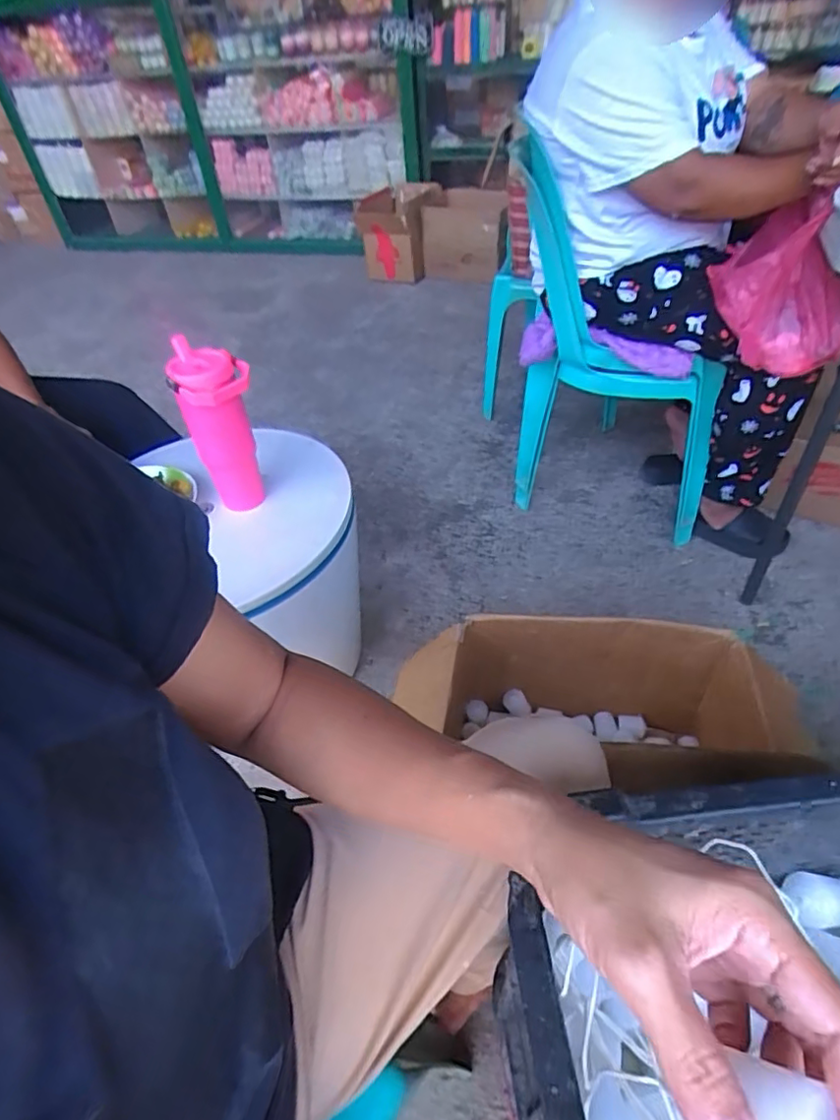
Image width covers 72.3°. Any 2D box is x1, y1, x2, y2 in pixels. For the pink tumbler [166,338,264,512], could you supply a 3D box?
[{"bbox_3d":[-0.305,-0.207,0.906,0.108,0.239,0.109,-21,45,-15],"label":"pink tumbler"}]

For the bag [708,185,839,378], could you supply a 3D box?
[{"bbox_3d":[0.548,-0.411,0.868,0.201,0.211,0.130,14,47,21],"label":"bag"}]

